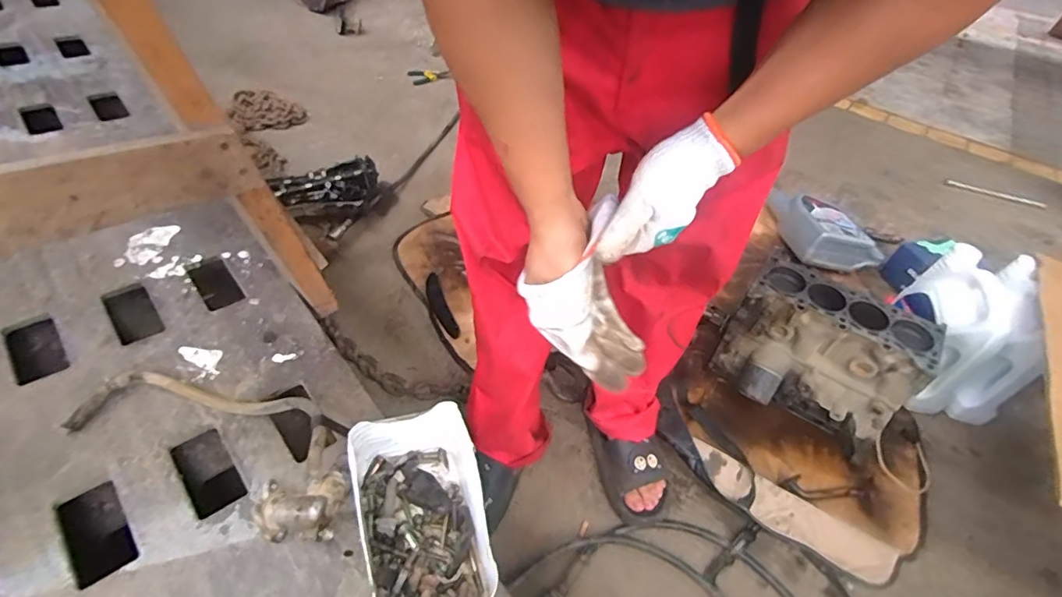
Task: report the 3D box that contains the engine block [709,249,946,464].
[{"bbox_3d":[0.556,0.121,0.999,0.324,0.234,0.218,33,51,22],"label":"engine block"}]

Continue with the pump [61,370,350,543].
[{"bbox_3d":[-0.356,0.159,0.593,0.362,0.053,0.145,19,45,11],"label":"pump"}]

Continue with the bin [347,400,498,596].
[{"bbox_3d":[-0.113,0.231,0.539,0.119,0.108,0.191,-11,47,-18],"label":"bin"}]

